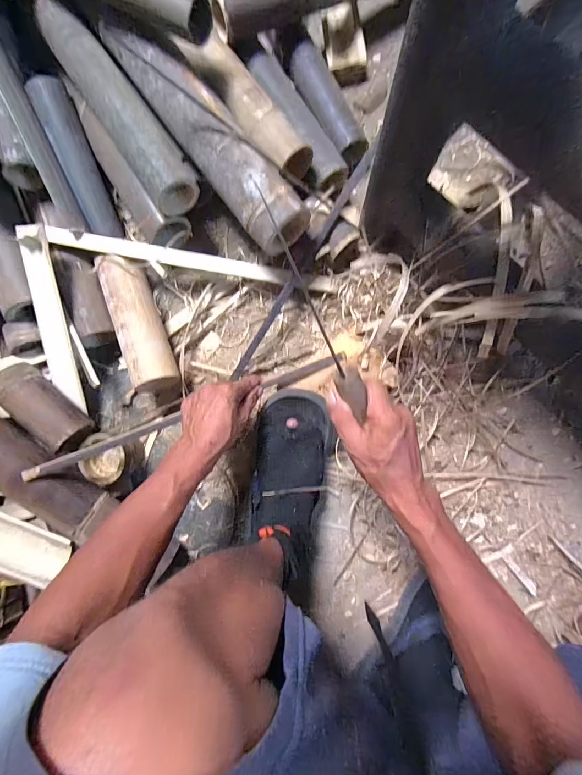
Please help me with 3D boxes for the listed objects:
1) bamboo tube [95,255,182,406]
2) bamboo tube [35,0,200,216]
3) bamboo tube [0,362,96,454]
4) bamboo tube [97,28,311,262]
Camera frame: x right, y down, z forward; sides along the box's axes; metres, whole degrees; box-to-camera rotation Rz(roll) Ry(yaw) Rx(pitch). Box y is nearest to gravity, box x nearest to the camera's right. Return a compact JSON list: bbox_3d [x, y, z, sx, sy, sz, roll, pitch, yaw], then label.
[{"bbox_3d":[-0.243,-0.099,0.591,0.077,0.079,0.242,-18,85,2],"label":"bamboo tube"},{"bbox_3d":[-0.262,-0.417,0.542,0.068,0.056,0.344,-36,85,0],"label":"bamboo tube"},{"bbox_3d":[-0.373,0.033,0.544,0.066,0.055,0.149,-44,98,0],"label":"bamboo tube"},{"bbox_3d":[-0.130,-0.372,0.533,0.088,0.089,0.412,-40,85,0],"label":"bamboo tube"}]

